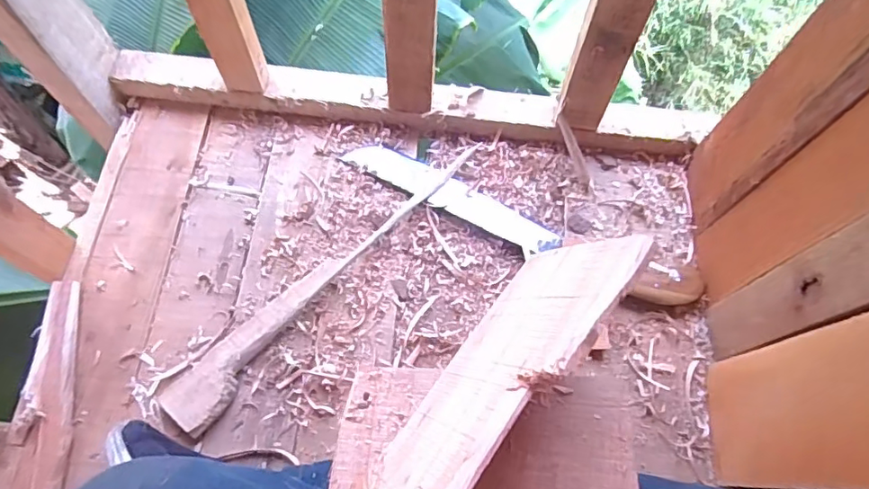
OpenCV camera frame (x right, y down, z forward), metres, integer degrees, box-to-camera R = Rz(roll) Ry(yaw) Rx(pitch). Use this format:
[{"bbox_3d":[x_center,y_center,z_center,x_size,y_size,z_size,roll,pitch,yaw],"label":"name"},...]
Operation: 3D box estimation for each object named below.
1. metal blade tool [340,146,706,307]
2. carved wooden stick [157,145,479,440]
[{"bbox_3d":[0.092,-0.026,0.629,0.430,0.031,0.061,23,68,9],"label":"metal blade tool"},{"bbox_3d":[-0.114,0.024,0.605,0.054,0.020,0.433,39,71,15],"label":"carved wooden stick"}]

